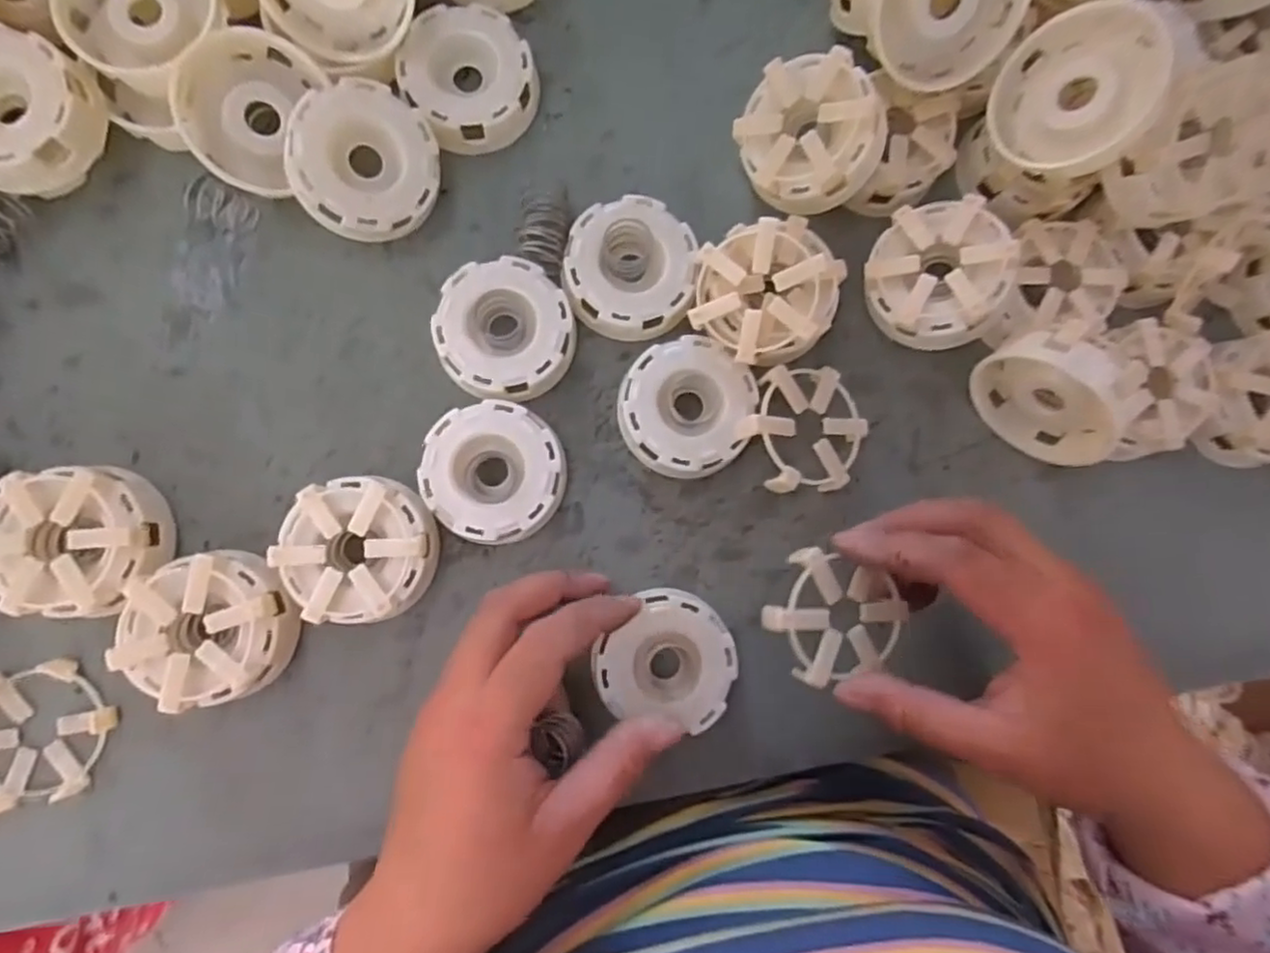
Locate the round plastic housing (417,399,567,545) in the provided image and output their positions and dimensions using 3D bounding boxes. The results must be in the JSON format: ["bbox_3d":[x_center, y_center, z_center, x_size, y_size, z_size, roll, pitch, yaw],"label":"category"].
[{"bbox_3d":[-0.067,-0.002,0.317,0.064,0.020,0.063,0,86,-4],"label":"round plastic housing"}]

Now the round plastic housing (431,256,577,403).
[{"bbox_3d":[-0.062,-0.069,0.323,0.063,0.020,0.064,0,86,-4],"label":"round plastic housing"}]

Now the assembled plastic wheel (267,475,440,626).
[{"bbox_3d":[-0.125,0.033,0.305,0.063,0.032,0.063,0,86,-4],"label":"assembled plastic wheel"}]

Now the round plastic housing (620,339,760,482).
[{"bbox_3d":[0.023,-0.033,0.326,0.062,0.022,0.064,0,86,-4],"label":"round plastic housing"}]

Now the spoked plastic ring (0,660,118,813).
[{"bbox_3d":[-0.266,0.114,0.295,0.064,0.015,0.059,0,86,-4],"label":"spoked plastic ring"}]

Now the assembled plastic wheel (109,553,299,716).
[{"bbox_3d":[-0.188,0.065,0.297,0.064,0.032,0.065,0,86,-4],"label":"assembled plastic wheel"}]

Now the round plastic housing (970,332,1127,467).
[{"bbox_3d":[0.198,-0.037,0.317,0.028,0.061,0.069,-43,90,-6],"label":"round plastic housing"}]

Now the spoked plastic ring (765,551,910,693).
[{"bbox_3d":[0.087,0.064,0.288,0.059,0.014,0.054,0,86,-4],"label":"spoked plastic ring"}]

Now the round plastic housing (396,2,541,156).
[{"bbox_3d":[-0.082,-0.195,0.332,0.062,0.022,0.063,0,86,-4],"label":"round plastic housing"}]

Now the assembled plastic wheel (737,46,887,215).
[{"bbox_3d":[0.083,-0.163,0.319,0.062,0.027,0.064,40,110,16],"label":"assembled plastic wheel"}]

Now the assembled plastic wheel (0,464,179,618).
[{"bbox_3d":[-0.246,0.028,0.296,0.065,0.034,0.063,0,86,-4],"label":"assembled plastic wheel"}]

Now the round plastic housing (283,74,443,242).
[{"bbox_3d":[-0.125,-0.145,0.312,0.064,0.020,0.064,-4,99,-22],"label":"round plastic housing"}]

